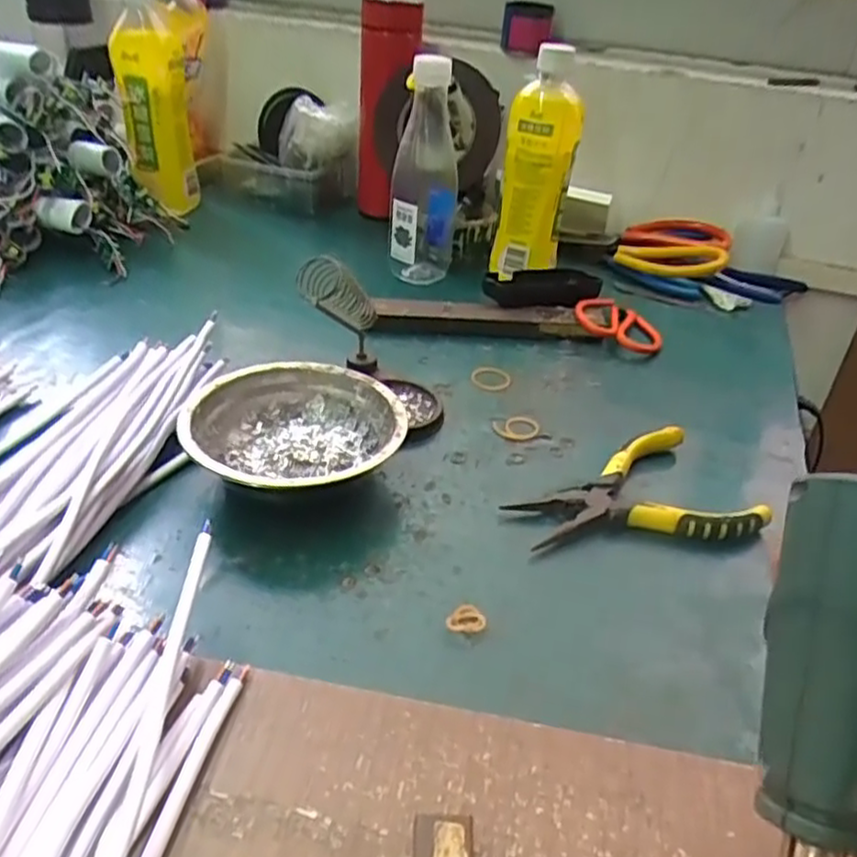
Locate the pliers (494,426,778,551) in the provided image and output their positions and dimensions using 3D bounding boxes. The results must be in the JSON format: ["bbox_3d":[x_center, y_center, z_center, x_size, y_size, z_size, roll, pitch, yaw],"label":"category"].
[{"bbox_3d":[0.118,0.036,0.433,0.145,0.020,0.089,-1,35,-12],"label":"pliers"}]

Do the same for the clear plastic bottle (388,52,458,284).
[{"bbox_3d":[-0.002,-0.232,0.644,0.059,0.191,0.074,7,34,1],"label":"clear plastic bottle"}]

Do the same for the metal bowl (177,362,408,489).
[{"bbox_3d":[-0.080,0.008,0.426,0.125,0.039,0.119,5,34,-3],"label":"metal bowl"}]

